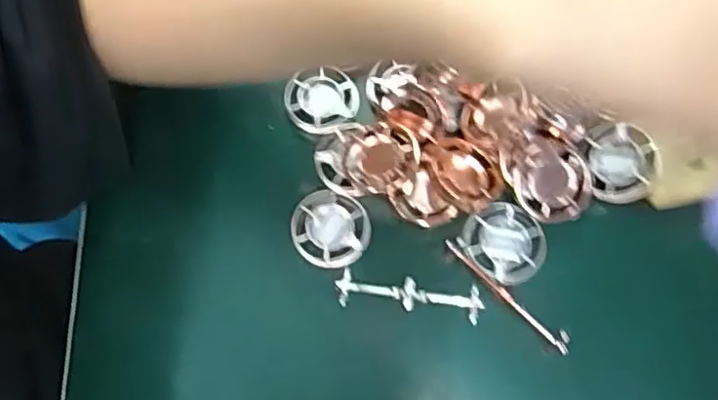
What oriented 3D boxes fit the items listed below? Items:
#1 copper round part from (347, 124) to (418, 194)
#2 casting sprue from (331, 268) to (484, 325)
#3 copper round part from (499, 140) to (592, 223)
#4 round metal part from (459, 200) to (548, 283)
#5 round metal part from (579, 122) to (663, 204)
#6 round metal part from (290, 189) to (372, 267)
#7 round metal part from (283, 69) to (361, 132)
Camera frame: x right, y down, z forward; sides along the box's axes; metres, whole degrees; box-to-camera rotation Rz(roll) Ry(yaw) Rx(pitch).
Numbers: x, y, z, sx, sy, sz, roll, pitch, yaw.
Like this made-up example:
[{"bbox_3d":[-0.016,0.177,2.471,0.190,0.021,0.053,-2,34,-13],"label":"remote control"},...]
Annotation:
[{"bbox_3d":[0.011,-0.021,0.322,0.034,0.011,0.036,-1,70,2],"label":"copper round part"},{"bbox_3d":[0.024,0.047,0.306,0.071,0.004,0.017,7,70,5],"label":"casting sprue"},{"bbox_3d":[0.094,-0.011,0.313,0.043,0.010,0.043,-1,83,7],"label":"copper round part"},{"bbox_3d":[0.073,0.021,0.309,0.040,0.007,0.039,-1,70,2],"label":"round metal part"},{"bbox_3d":[0.133,-0.020,0.314,0.033,0.009,0.043,-7,70,0],"label":"round metal part"},{"bbox_3d":[-0.015,0.014,0.317,0.039,0.004,0.040,-1,70,2],"label":"round metal part"},{"bbox_3d":[-0.021,-0.055,0.344,0.040,0.005,0.035,9,71,6],"label":"round metal part"}]

